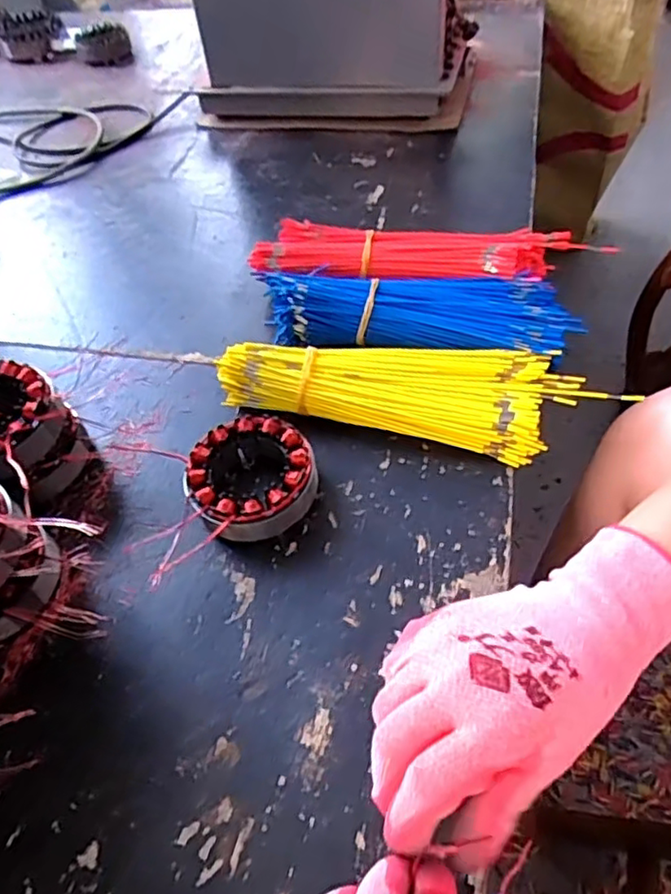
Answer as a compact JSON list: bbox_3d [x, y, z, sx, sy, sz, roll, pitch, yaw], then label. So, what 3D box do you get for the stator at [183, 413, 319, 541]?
[{"bbox_3d":[-0.059,0.024,0.439,0.088,0.039,0.089,-3,50,3],"label":"stator"}]

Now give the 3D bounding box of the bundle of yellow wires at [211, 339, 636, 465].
[{"bbox_3d":[0.058,-0.045,0.481,0.294,0.041,0.085,10,52,13],"label":"bundle of yellow wires"}]

